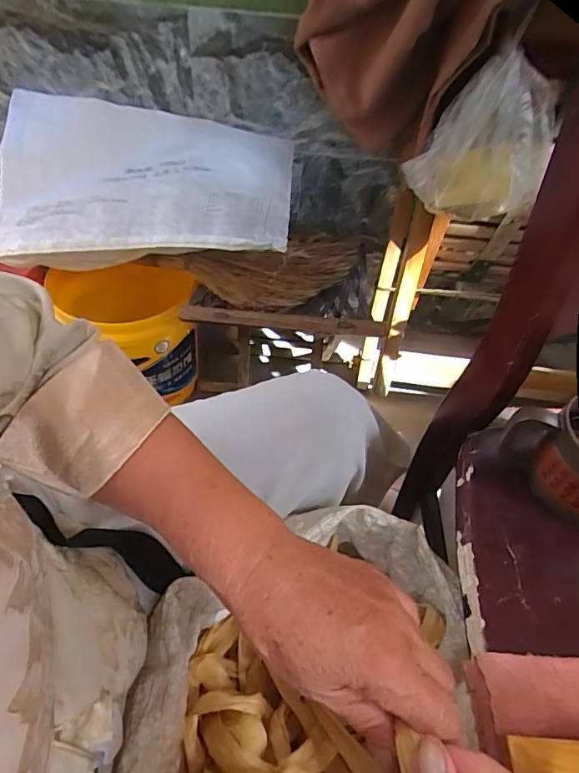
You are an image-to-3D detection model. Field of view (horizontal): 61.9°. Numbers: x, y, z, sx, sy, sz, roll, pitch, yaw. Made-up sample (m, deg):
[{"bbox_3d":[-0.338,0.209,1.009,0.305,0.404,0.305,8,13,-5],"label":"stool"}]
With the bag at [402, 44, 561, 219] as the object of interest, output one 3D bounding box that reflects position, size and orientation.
[{"bbox_3d":[0.243,-0.303,0.606,0.157,0.176,0.077,10,48,3],"label":"bag"}]

